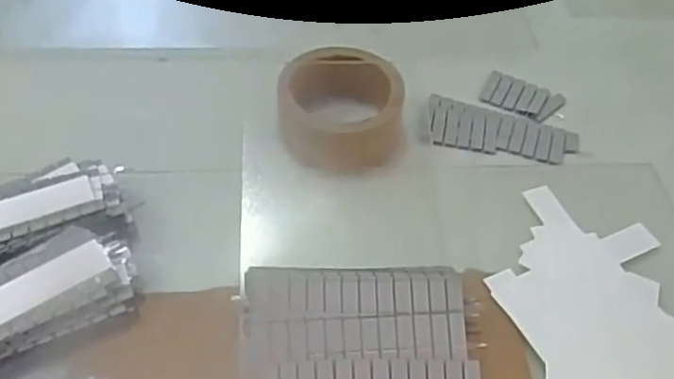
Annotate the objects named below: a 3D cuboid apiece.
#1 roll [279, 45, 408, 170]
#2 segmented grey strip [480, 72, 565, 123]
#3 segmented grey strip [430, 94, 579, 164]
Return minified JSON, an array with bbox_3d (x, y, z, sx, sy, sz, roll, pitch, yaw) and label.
[{"bbox_3d":[0.003,-0.059,0.507,0.092,0.045,0.095,2,50,-2],"label":"roll"},{"bbox_3d":[0.158,-0.080,0.568,0.064,0.004,0.042,23,52,15],"label":"segmented grey strip"},{"bbox_3d":[0.134,-0.048,0.541,0.117,0.004,0.052,10,50,4],"label":"segmented grey strip"}]

